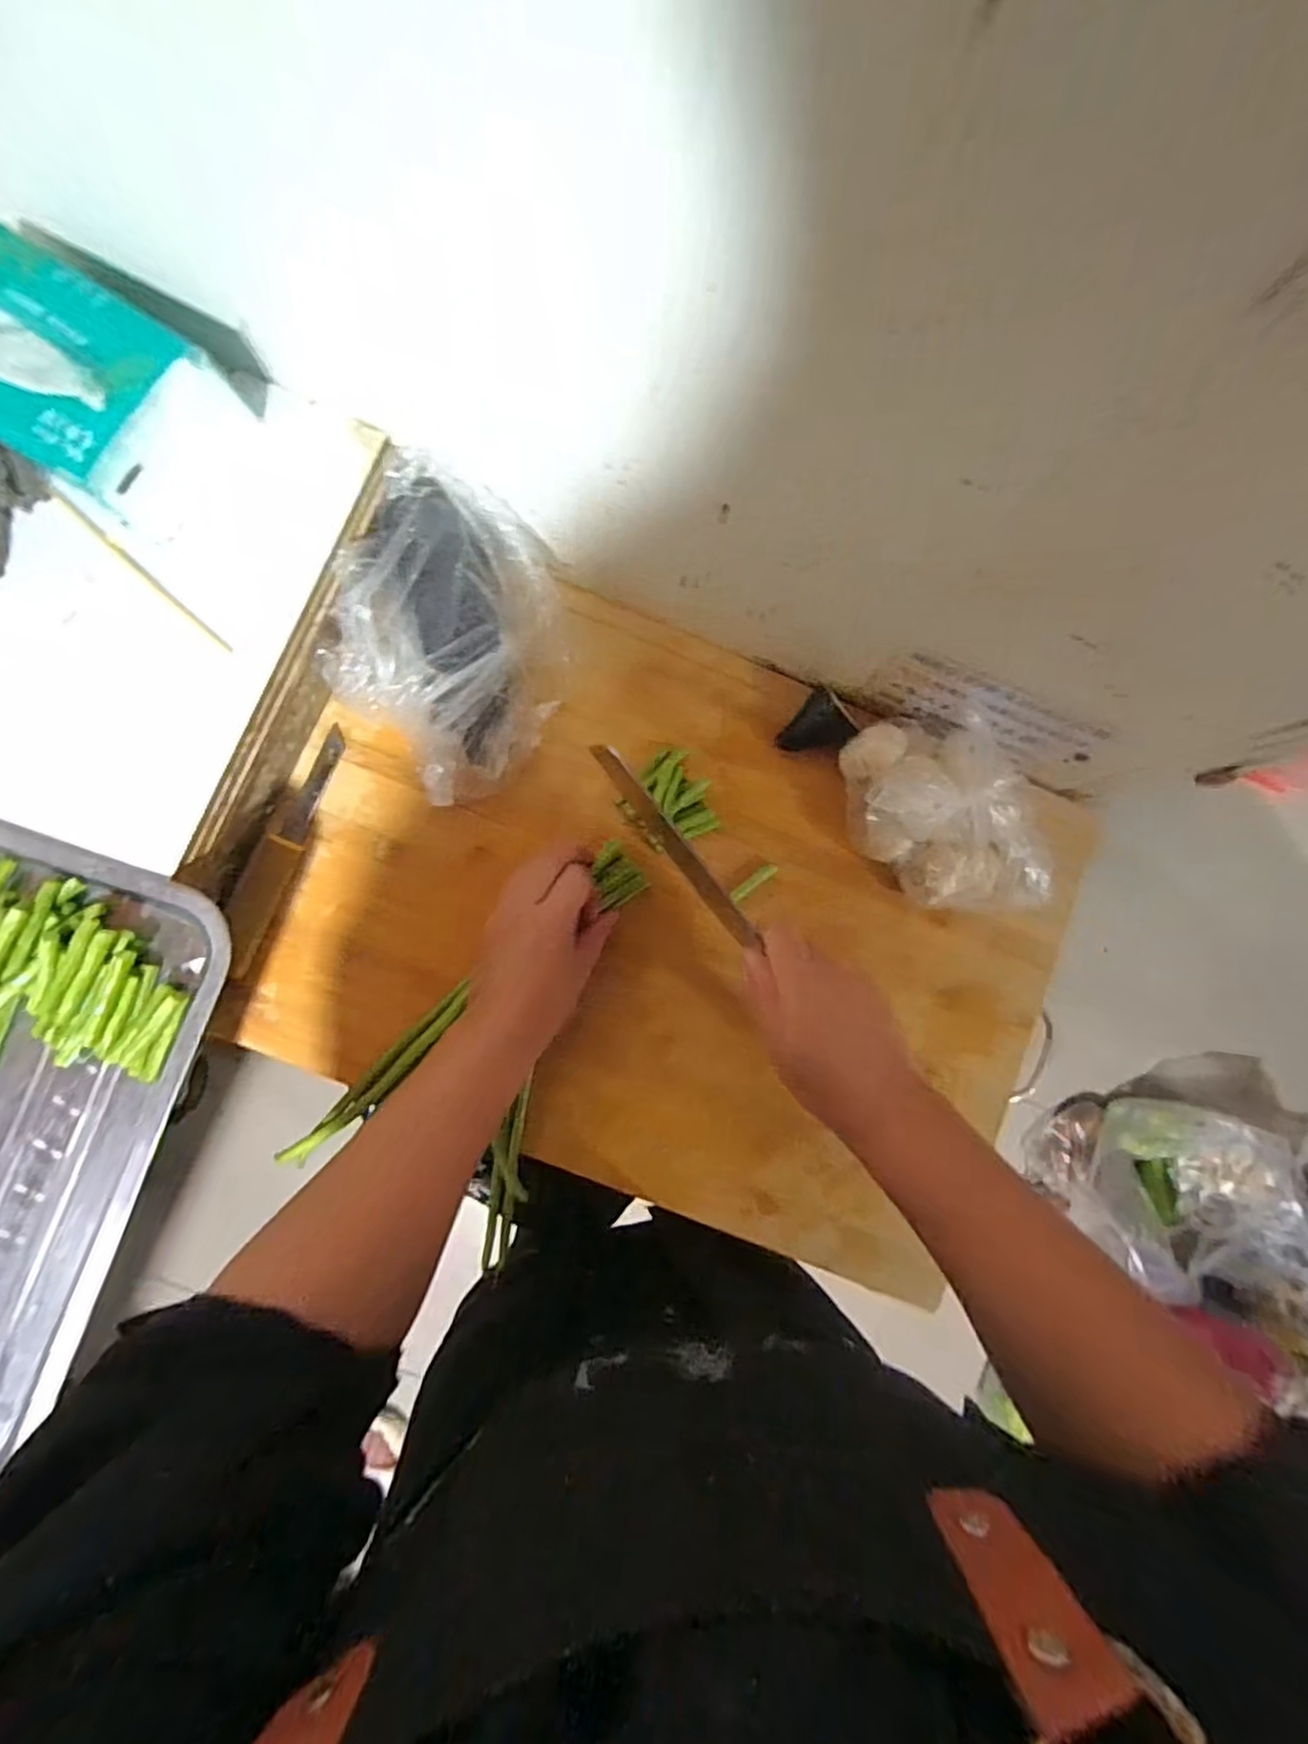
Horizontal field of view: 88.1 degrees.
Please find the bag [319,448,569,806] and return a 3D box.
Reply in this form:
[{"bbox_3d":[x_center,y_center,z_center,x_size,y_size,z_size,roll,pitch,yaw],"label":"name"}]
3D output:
[{"bbox_3d":[-0.131,-0.147,0.445,0.141,0.076,0.185,20,85,-3],"label":"bag"}]

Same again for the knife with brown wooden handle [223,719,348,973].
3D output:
[{"bbox_3d":[-0.255,-0.016,0.463,0.027,0.010,0.176,22,85,-3],"label":"knife with brown wooden handle"}]

